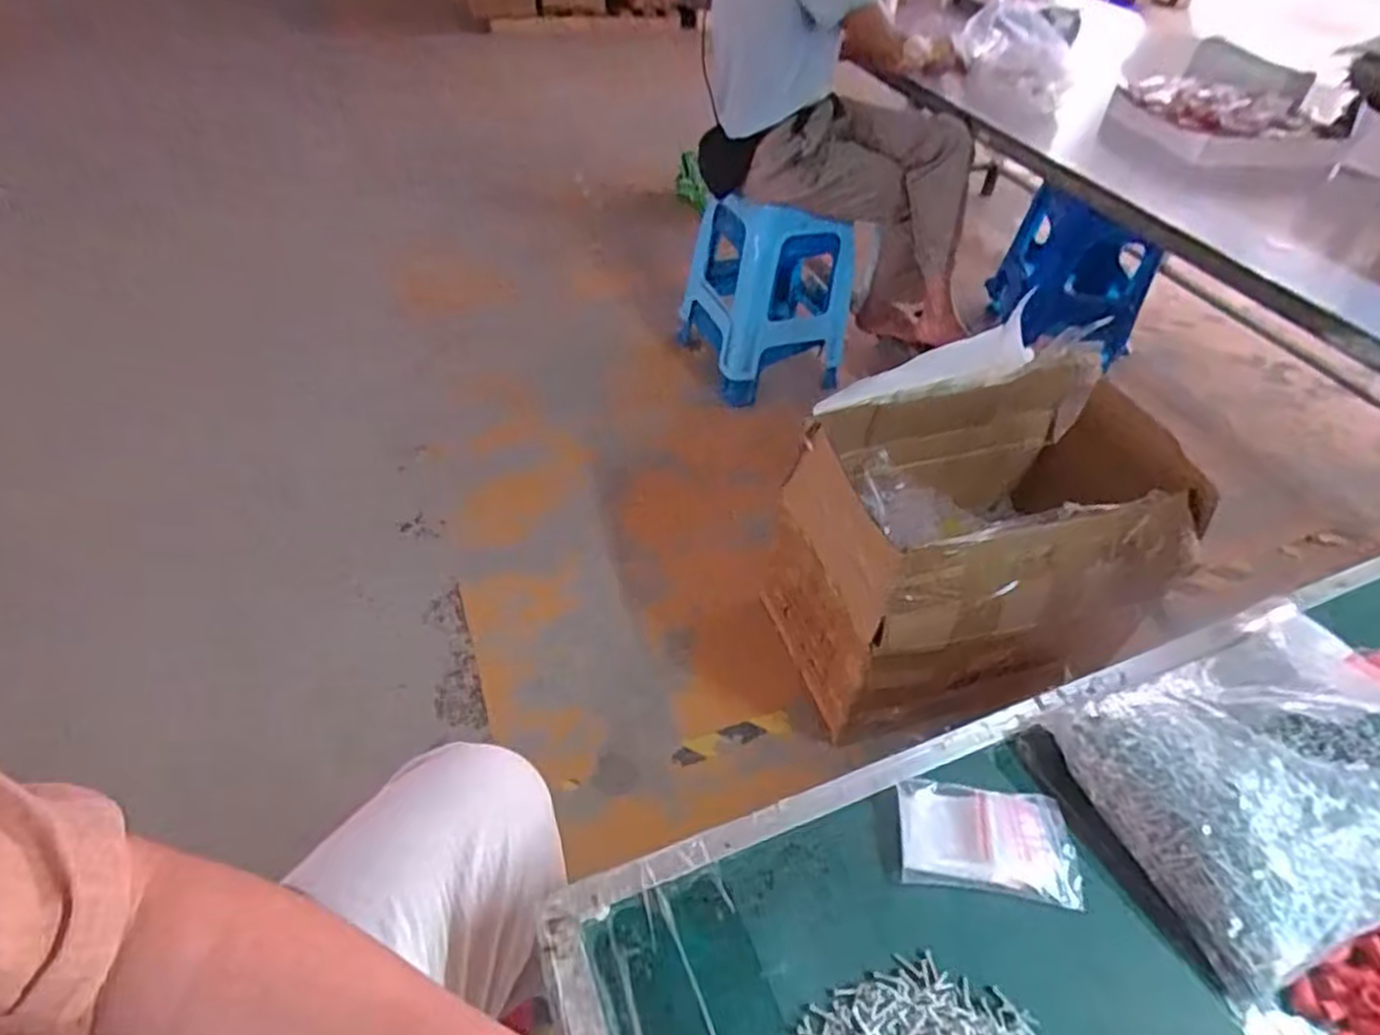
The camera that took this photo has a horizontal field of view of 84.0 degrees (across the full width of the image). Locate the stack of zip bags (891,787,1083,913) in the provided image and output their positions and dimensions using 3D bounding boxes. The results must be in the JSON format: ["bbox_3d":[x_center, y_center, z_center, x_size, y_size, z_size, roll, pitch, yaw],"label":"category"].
[{"bbox_3d":[0.204,0.222,0.527,0.117,0.008,0.072,8,44,3],"label":"stack of zip bags"}]

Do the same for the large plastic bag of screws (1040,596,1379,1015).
[{"bbox_3d":[0.442,0.169,0.554,0.309,0.076,0.198,-14,47,-19],"label":"large plastic bag of screws"}]

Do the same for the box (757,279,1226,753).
[{"bbox_3d":[0.540,0.024,1.429,0.685,0.463,0.450,-11,46,-16],"label":"box"}]

